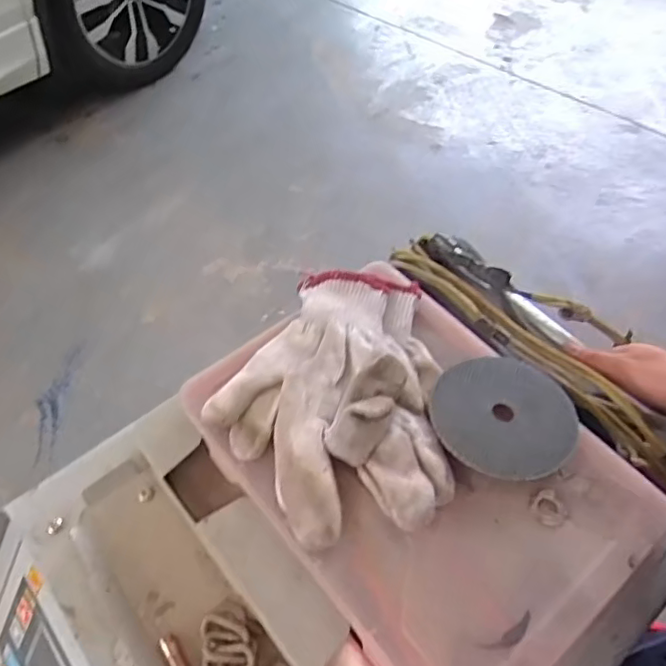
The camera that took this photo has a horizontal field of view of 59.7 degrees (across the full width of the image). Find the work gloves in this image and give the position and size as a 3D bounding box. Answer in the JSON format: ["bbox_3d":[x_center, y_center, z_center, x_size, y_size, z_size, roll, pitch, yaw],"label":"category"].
[{"bbox_3d":[-0.001,0.041,0.412,0.158,0.035,0.197,-8,55,-4],"label":"work gloves"}]

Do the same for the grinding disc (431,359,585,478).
[{"bbox_3d":[0.124,0.058,0.415,0.103,0.006,0.099,2,46,-2],"label":"grinding disc"}]

